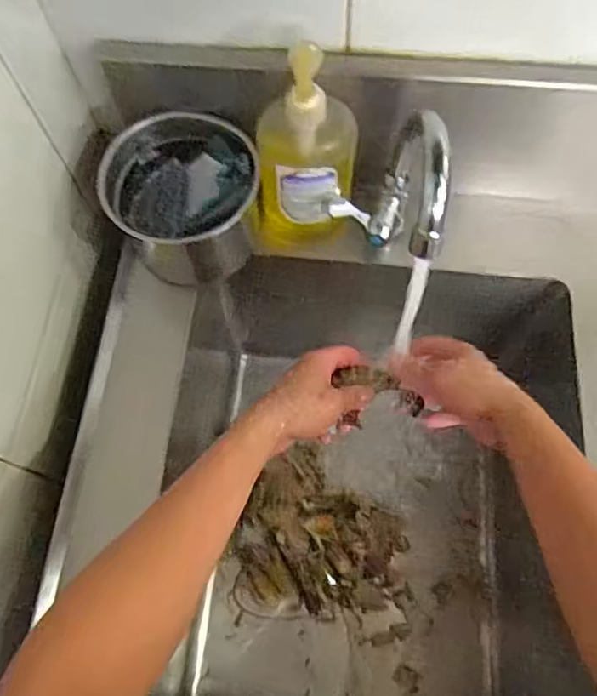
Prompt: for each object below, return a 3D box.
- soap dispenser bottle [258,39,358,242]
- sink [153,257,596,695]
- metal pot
[{"bbox_3d":[0.005,-0.191,0.576,0.099,0.224,0.058,5,68,4],"label":"soap dispenser bottle"},{"bbox_3d":[0.080,0.207,0.697,0.404,0.317,0.471,2,68,3],"label":"sink"},{"bbox_3d":[-0.121,-0.159,0.621,0.143,0.105,0.149,-1,68,2],"label":"metal pot"}]

